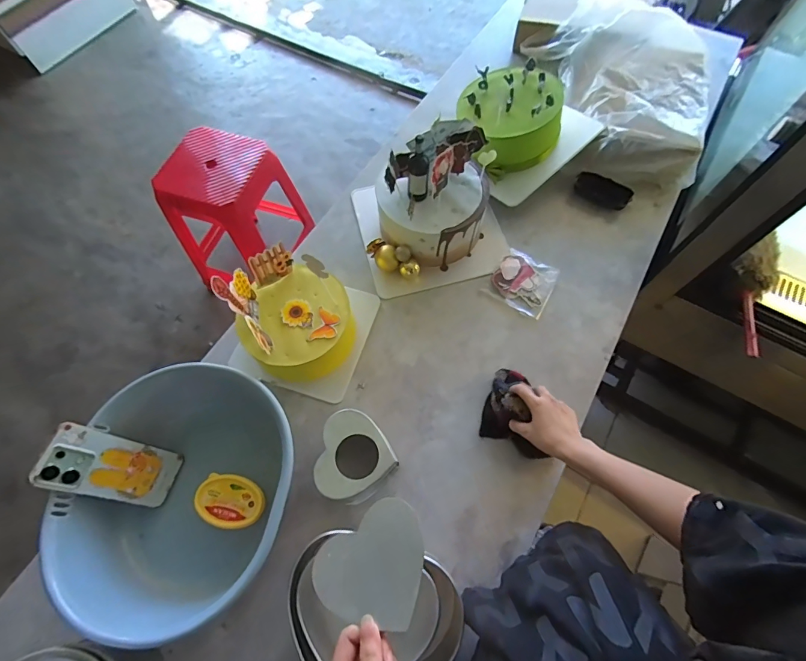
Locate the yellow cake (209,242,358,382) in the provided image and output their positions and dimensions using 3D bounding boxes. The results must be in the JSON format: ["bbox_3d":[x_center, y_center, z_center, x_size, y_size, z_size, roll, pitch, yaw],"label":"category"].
[{"bbox_3d":[-0.170,-0.031,0.613,0.163,0.166,0.156,0,67,1],"label":"yellow cake"}]

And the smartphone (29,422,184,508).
[{"bbox_3d":[-0.389,0.186,0.537,0.012,0.161,0.077,-5,58,38],"label":"smartphone"}]

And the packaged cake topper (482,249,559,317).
[{"bbox_3d":[0.219,-0.087,0.719,0.105,0.015,0.111,33,71,14],"label":"packaged cake topper"}]

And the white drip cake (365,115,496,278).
[{"bbox_3d":[0.049,-0.221,0.689,0.194,0.187,0.199,0,67,1],"label":"white drip cake"}]

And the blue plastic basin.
[{"bbox_3d":[-0.285,0.211,0.529,0.277,0.136,0.295,0,67,1],"label":"blue plastic basin"}]

